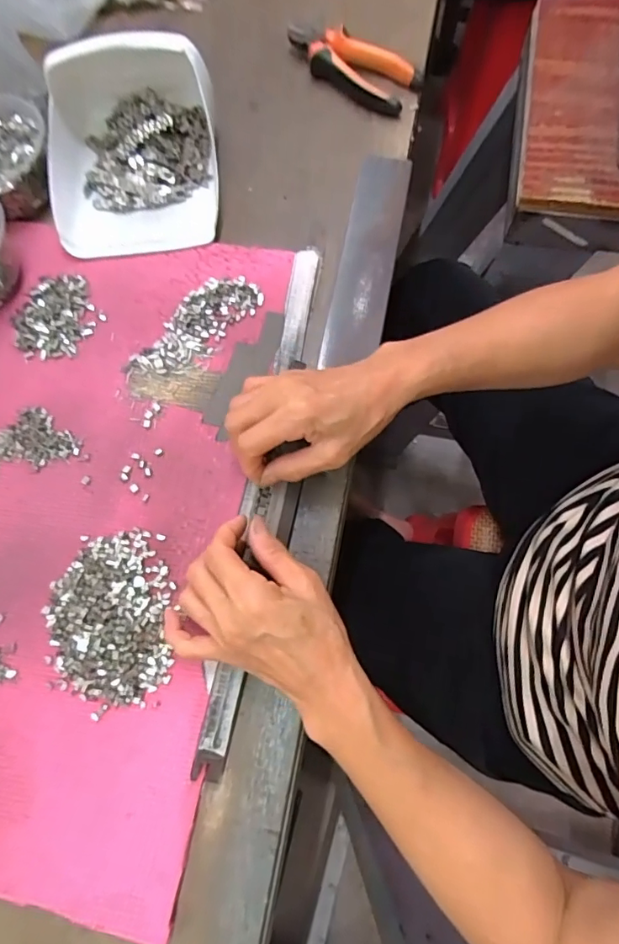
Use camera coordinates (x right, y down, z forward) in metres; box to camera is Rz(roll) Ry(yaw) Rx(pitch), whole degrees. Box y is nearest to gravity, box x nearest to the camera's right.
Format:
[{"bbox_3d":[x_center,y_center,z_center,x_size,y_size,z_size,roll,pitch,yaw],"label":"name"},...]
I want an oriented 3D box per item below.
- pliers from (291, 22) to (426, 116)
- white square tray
[{"bbox_3d":[0.039,-0.416,0.506,0.151,0.026,0.049,36,79,11],"label":"pliers"},{"bbox_3d":[-0.166,-0.301,0.450,0.155,0.077,0.178,-2,75,1],"label":"white square tray"}]

